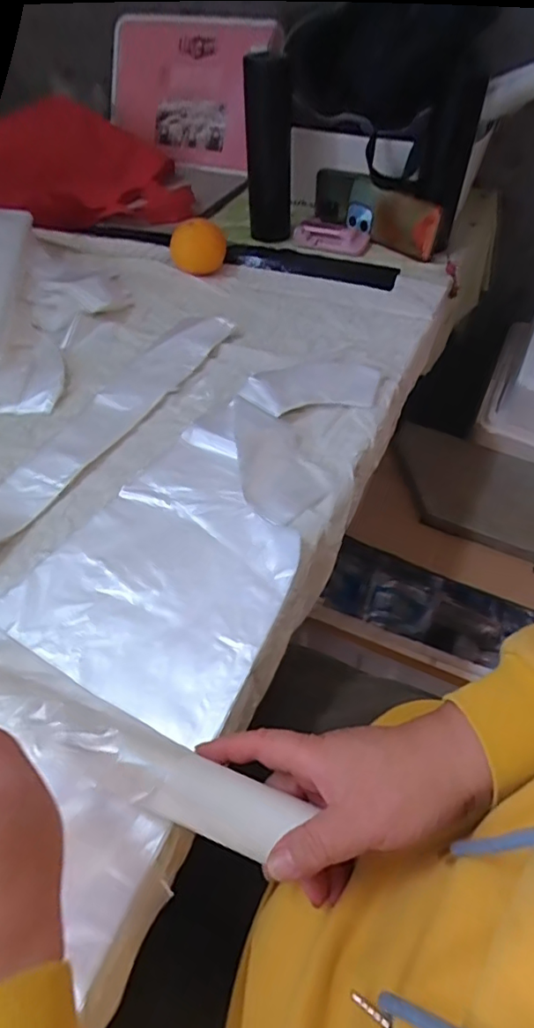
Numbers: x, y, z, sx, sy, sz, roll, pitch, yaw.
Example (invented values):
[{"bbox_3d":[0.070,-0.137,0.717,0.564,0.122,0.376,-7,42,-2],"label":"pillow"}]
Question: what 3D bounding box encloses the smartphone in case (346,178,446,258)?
[{"bbox_3d":[0.182,-0.438,0.819,0.151,0.081,0.018,34,63,22],"label":"smartphone in case"}]

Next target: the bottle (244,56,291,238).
[{"bbox_3d":[0.004,-0.498,0.771,0.062,0.223,0.052,-4,51,-1],"label":"bottle"}]

